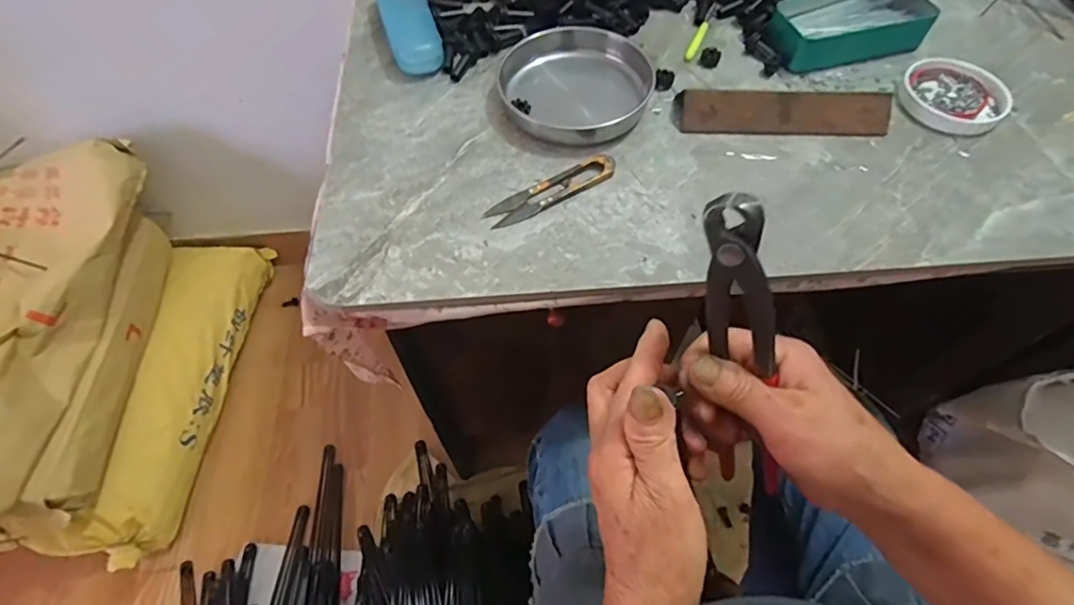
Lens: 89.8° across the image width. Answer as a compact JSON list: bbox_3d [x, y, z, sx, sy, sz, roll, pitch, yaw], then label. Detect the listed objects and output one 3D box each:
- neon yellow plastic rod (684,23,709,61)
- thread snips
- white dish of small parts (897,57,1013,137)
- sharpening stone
[{"bbox_3d":[0.162,-0.266,0.545,0.012,0.008,0.067,20,61,12],"label":"neon yellow plastic rod"},{"bbox_3d":[0.013,-0.092,0.441,0.116,0.010,0.026,-26,62,-15],"label":"thread snips"},{"bbox_3d":[0.381,-0.190,0.491,0.094,0.014,0.085,-34,64,-19],"label":"white dish of small parts"},{"bbox_3d":[0.215,-0.167,0.475,0.184,0.025,0.029,3,59,2],"label":"sharpening stone"}]

